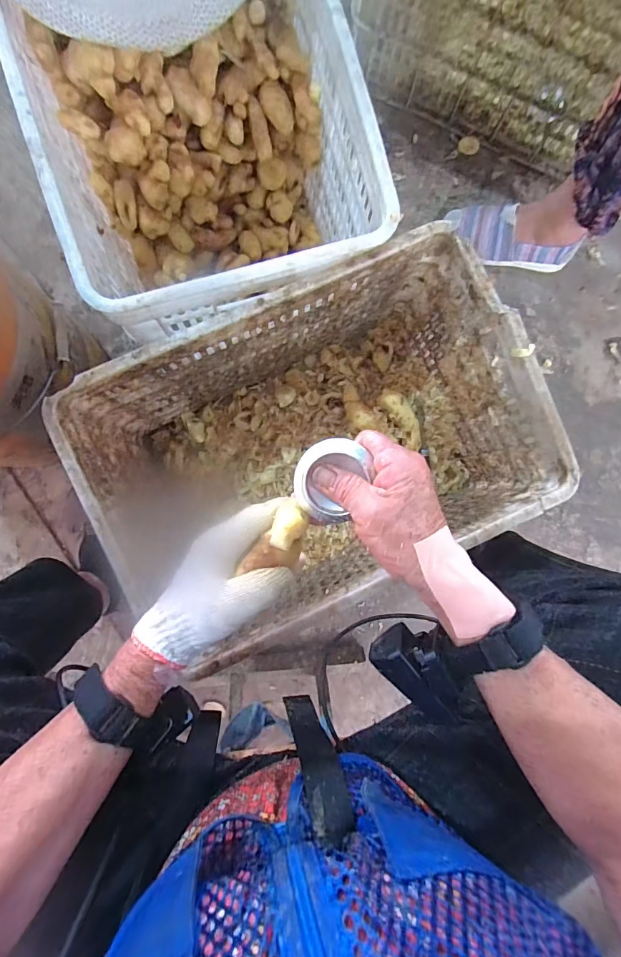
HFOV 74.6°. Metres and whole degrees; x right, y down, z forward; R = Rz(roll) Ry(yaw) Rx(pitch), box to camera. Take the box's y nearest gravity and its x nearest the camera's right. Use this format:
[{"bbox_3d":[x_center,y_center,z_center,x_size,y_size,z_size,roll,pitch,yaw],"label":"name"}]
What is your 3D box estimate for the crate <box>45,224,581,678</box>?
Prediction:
[{"bbox_3d":[0.008,-0.032,0.572,0.504,0.253,0.338,-24,89,-4],"label":"crate"}]

